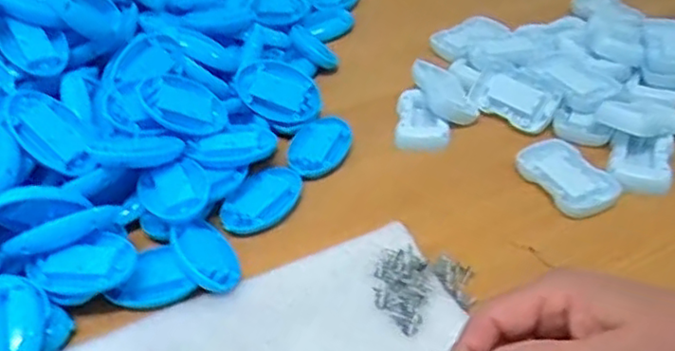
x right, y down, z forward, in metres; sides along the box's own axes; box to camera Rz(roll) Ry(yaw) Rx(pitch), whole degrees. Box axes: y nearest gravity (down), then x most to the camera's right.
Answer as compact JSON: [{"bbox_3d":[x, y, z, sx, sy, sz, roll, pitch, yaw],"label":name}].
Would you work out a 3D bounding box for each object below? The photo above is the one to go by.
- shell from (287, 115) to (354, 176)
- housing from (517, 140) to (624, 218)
[{"bbox_3d":[-0.019,-0.027,0.642,0.057,0.013,0.081,9,43,15],"label":"shell"},{"bbox_3d":[0.204,0.002,0.594,0.054,0.019,0.089,-22,44,-19],"label":"housing"}]

